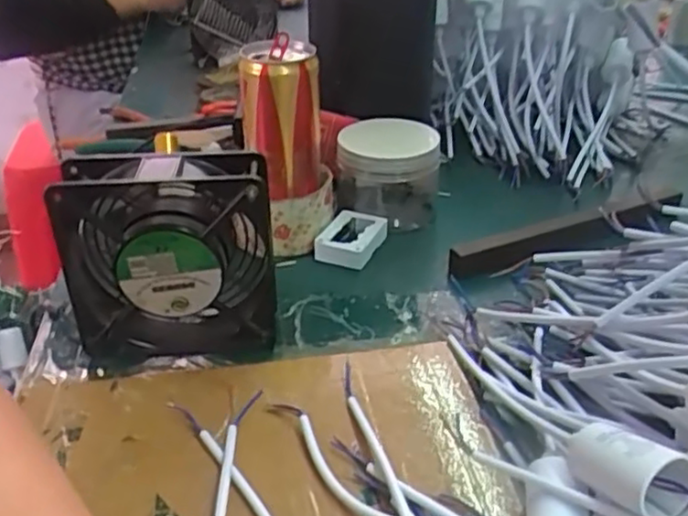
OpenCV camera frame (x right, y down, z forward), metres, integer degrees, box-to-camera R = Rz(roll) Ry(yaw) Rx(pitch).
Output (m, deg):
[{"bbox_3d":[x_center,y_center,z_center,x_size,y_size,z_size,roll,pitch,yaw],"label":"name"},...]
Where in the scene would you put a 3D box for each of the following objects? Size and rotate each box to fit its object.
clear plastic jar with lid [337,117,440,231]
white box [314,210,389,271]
[{"bbox_3d":[0.035,-0.071,0.575,0.085,0.075,0.079,2,32,5],"label":"clear plastic jar with lid"},{"bbox_3d":[0.005,-0.015,0.540,0.041,0.022,0.056,16,36,25],"label":"white box"}]

